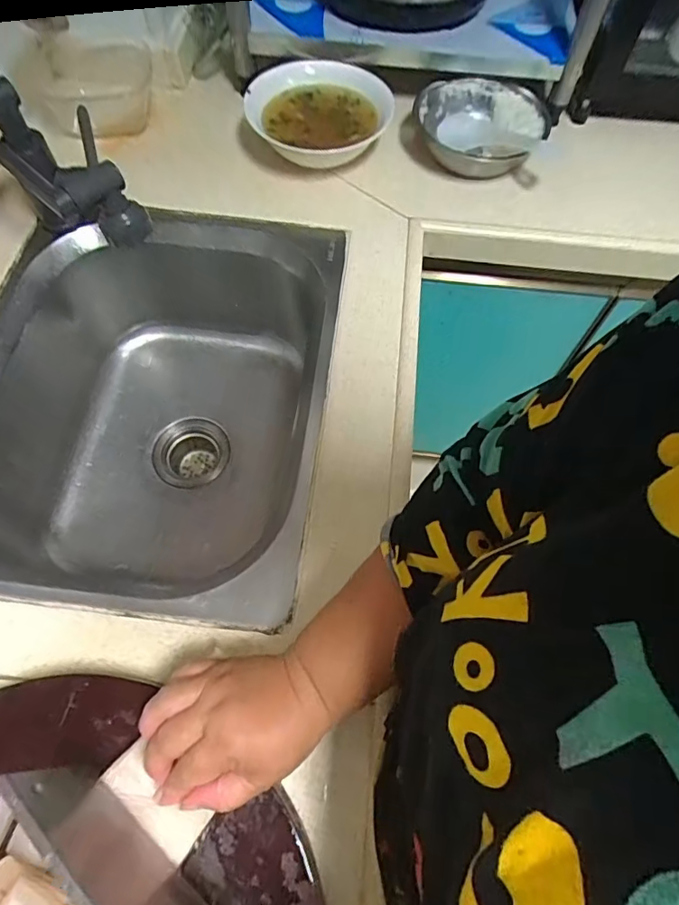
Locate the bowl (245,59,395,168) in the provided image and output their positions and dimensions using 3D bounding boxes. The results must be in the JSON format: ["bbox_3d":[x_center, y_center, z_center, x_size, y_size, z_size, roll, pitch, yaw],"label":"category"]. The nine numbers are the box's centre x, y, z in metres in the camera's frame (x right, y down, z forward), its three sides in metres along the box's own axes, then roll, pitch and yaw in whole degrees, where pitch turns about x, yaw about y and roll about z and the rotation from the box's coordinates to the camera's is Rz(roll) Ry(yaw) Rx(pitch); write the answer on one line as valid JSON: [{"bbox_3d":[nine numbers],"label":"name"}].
[{"bbox_3d":[-0.032,-0.471,0.715,0.188,0.064,0.188,1,64,-1],"label":"bowl"}]

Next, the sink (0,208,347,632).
[{"bbox_3d":[-0.221,-0.035,0.663,0.400,0.232,0.494,6,64,2],"label":"sink"}]

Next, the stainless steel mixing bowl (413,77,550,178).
[{"bbox_3d":[0.199,-0.459,0.726,0.179,0.059,0.172,1,64,-1],"label":"stainless steel mixing bowl"}]

